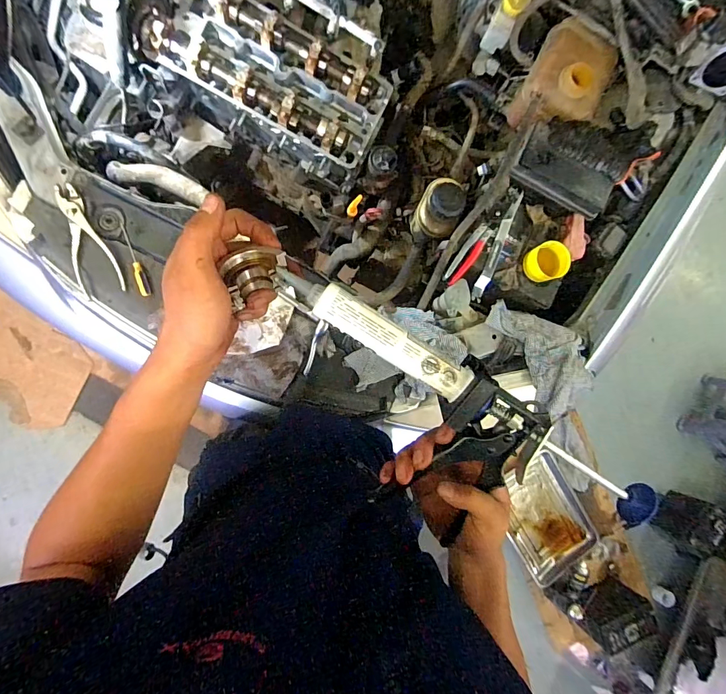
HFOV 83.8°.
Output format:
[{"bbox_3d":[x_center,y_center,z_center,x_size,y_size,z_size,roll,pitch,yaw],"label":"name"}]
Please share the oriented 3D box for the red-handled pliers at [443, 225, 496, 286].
[{"bbox_3d":[0.206,-0.180,0.779,0.037,0.022,0.138,38,82,-6],"label":"red-handled pliers"}]

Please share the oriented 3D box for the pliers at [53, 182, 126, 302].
[{"bbox_3d":[-0.496,-0.186,0.716,0.083,0.013,0.189,-15,108,-2],"label":"pliers"}]

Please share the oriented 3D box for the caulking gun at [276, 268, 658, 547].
[{"bbox_3d":[0.067,0.081,0.369,0.380,0.072,0.137,36,82,-9],"label":"caulking gun"}]

